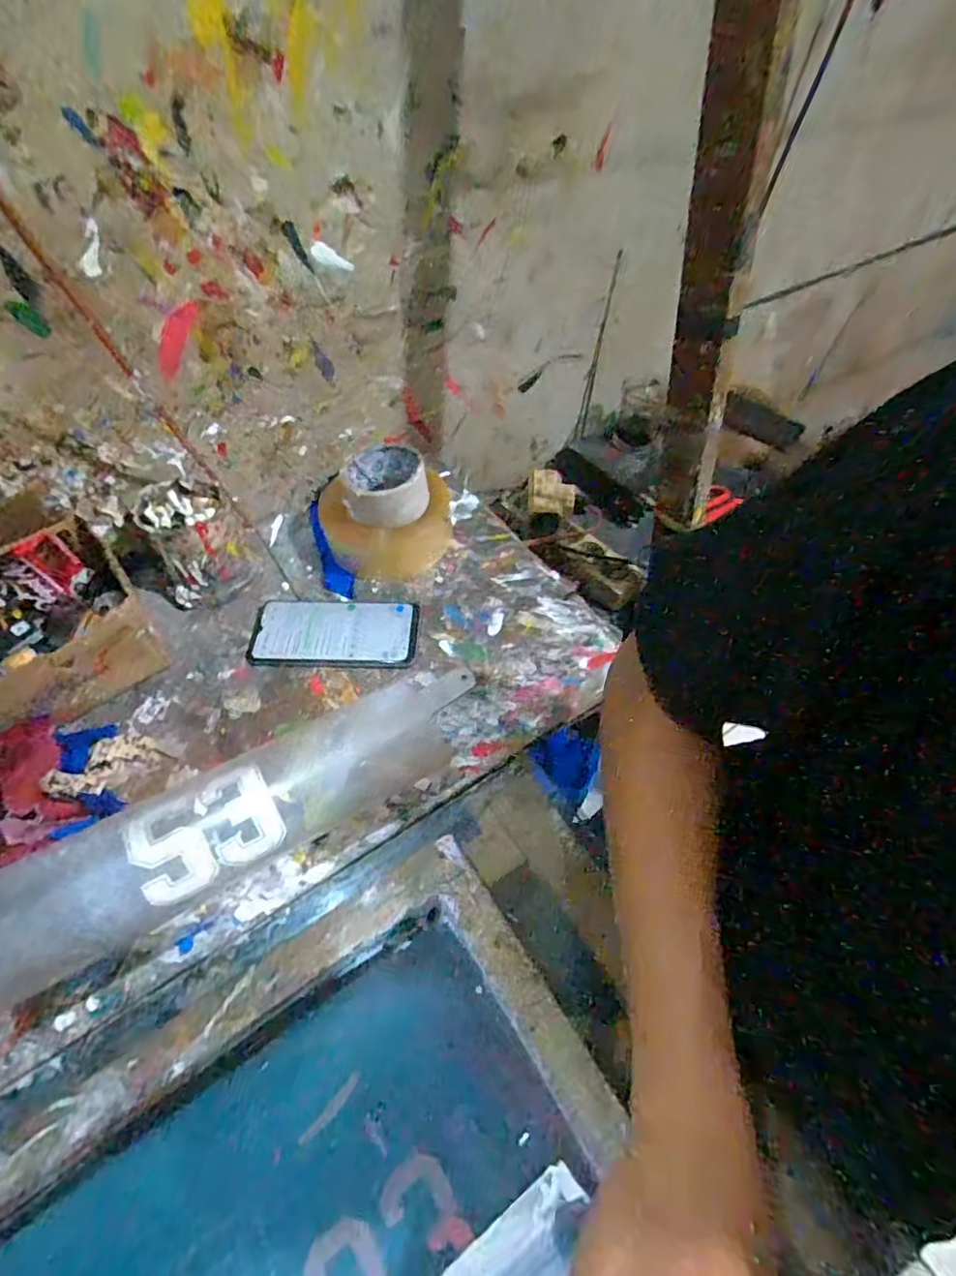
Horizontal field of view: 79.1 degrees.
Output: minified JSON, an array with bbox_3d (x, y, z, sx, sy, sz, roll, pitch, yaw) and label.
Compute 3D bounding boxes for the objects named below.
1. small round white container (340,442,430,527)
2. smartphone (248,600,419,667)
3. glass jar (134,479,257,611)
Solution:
[{"bbox_3d":[-0.093,-0.152,0.586,0.083,0.052,0.078,0,55,0],"label":"small round white container"},{"bbox_3d":[-0.140,-0.008,0.569,0.157,0.008,0.080,1,55,1],"label":"smartphone"},{"bbox_3d":[-0.281,-0.096,0.583,0.089,0.091,0.091,0,55,0],"label":"glass jar"}]

